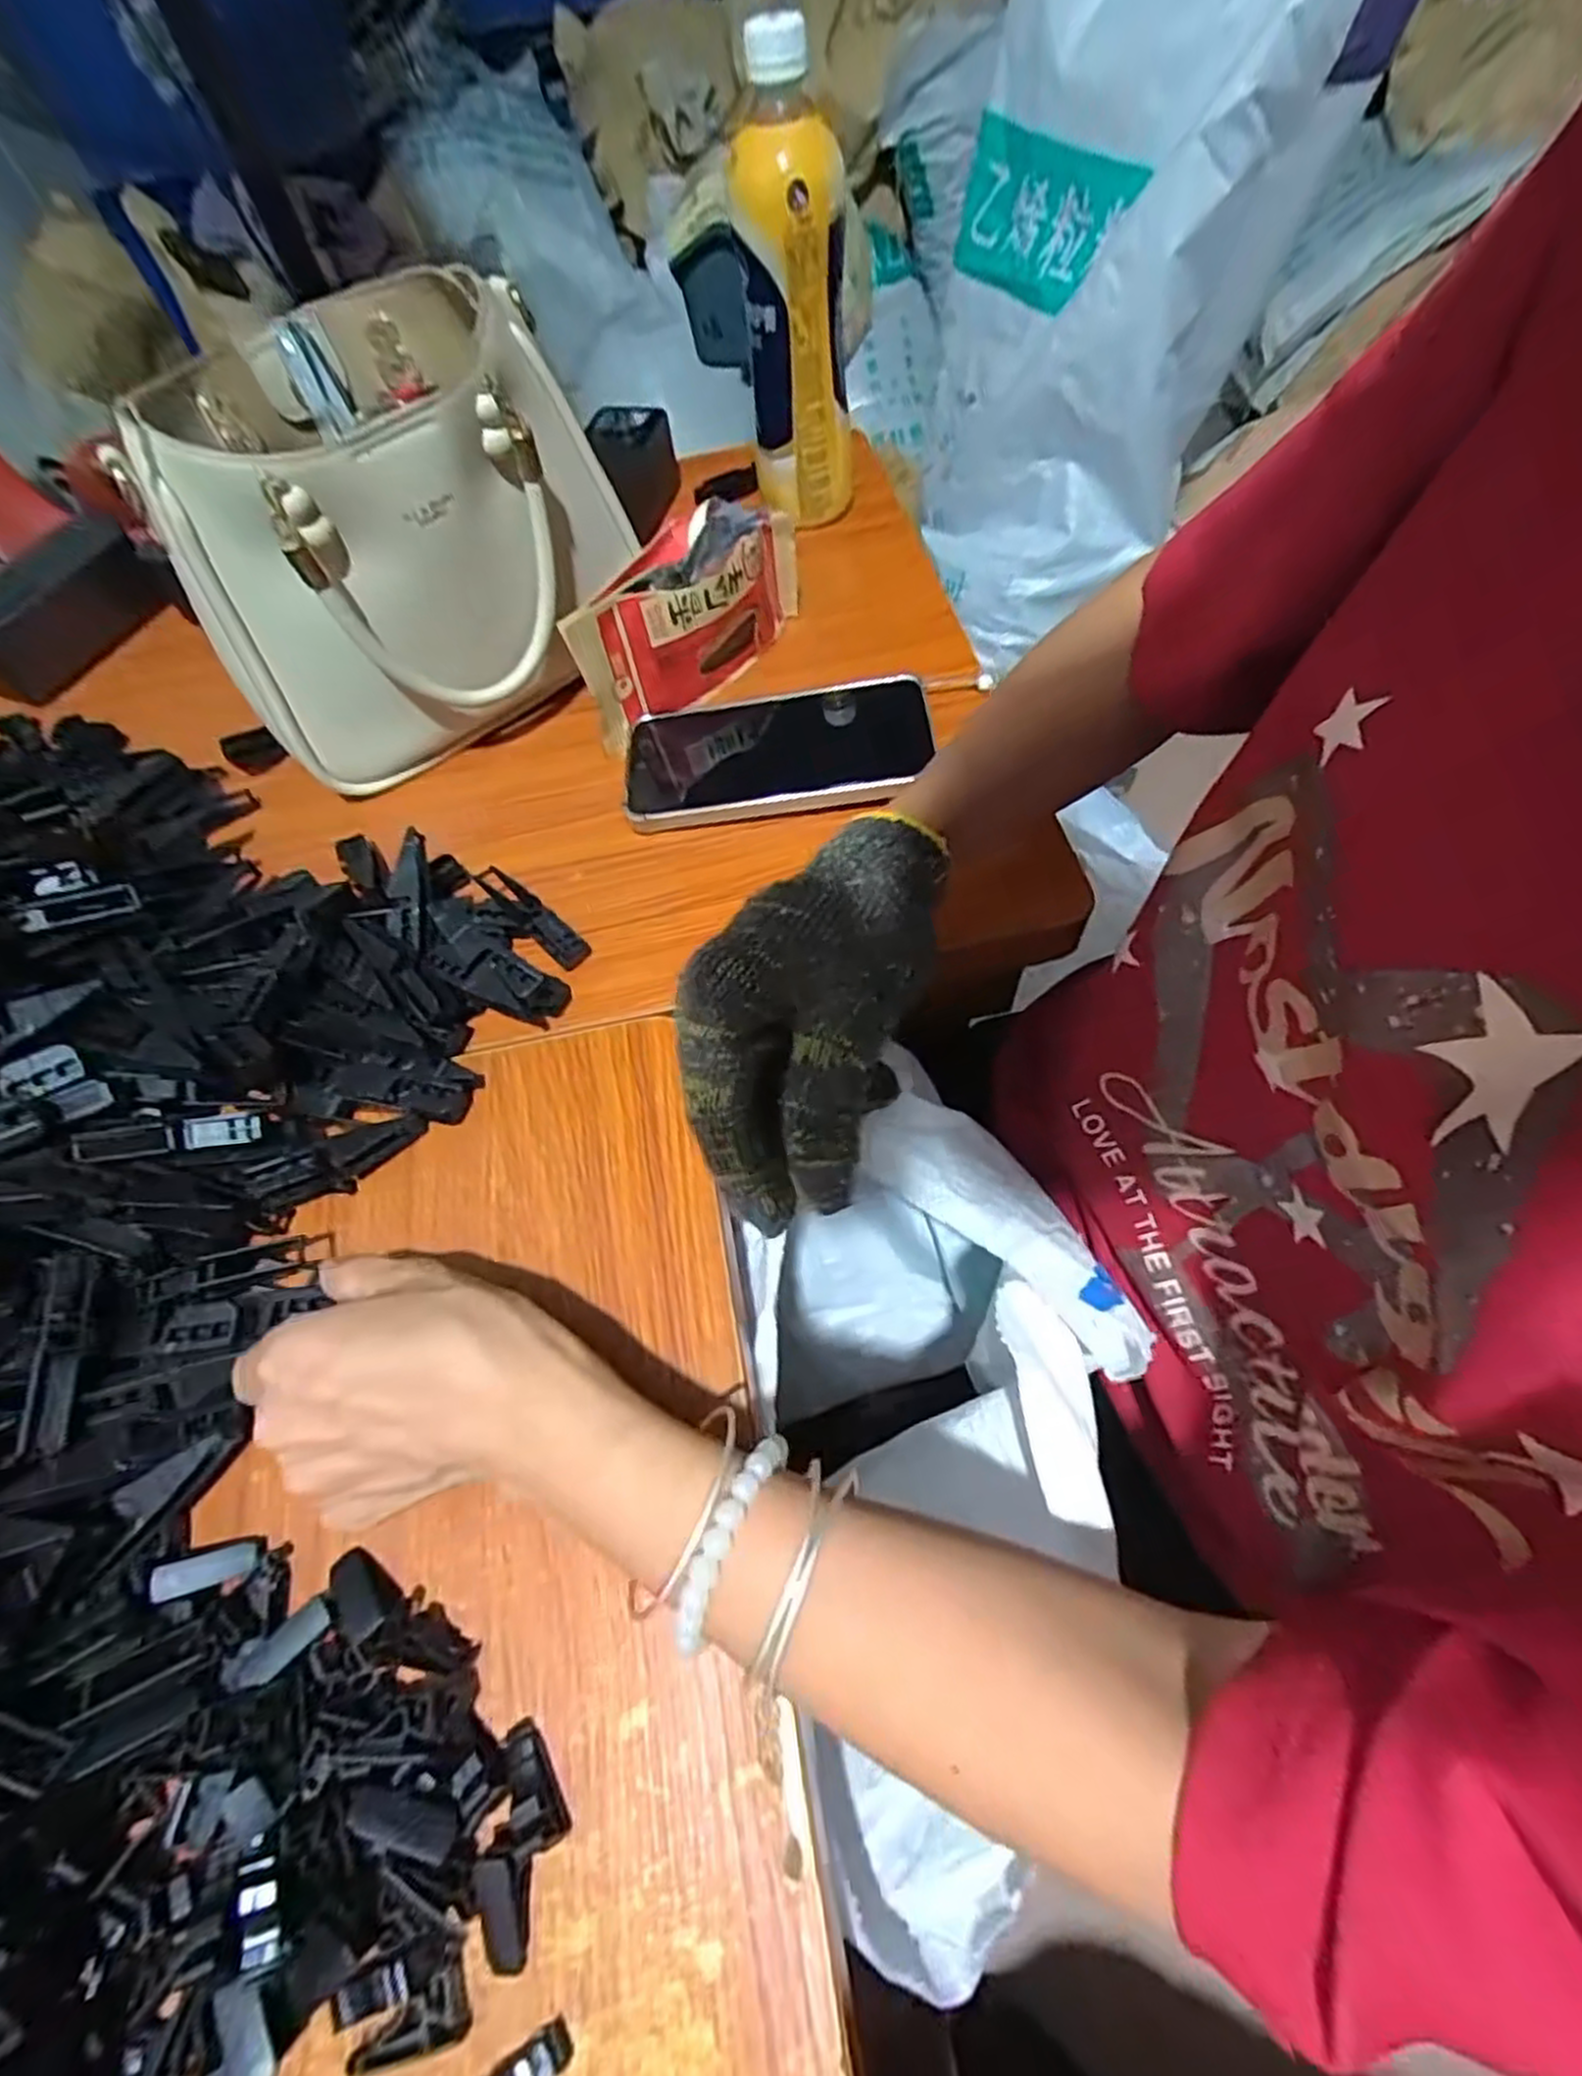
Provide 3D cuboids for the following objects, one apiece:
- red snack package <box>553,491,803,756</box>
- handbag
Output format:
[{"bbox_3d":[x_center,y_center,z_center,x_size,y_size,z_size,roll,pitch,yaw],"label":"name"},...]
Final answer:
[{"bbox_3d":[-0.056,-0.240,0.452,0.040,0.083,0.161,33,68,20],"label":"red snack package"},{"bbox_3d":[-0.206,-0.262,0.426,0.221,0.172,0.144,-35,64,-15],"label":"handbag"}]

